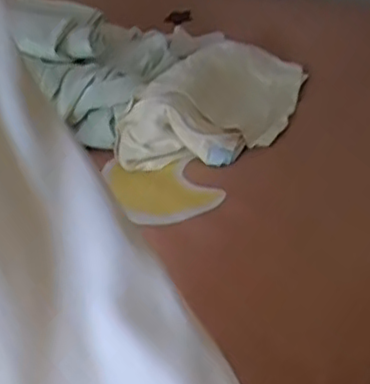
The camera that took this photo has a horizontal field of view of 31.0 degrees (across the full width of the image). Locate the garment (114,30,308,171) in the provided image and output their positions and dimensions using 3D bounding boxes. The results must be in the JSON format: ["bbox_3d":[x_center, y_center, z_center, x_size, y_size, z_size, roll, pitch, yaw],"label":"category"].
[{"bbox_3d":[0.031,-0.112,0.759,0.165,0.064,0.225,9,38,23],"label":"garment"}]

